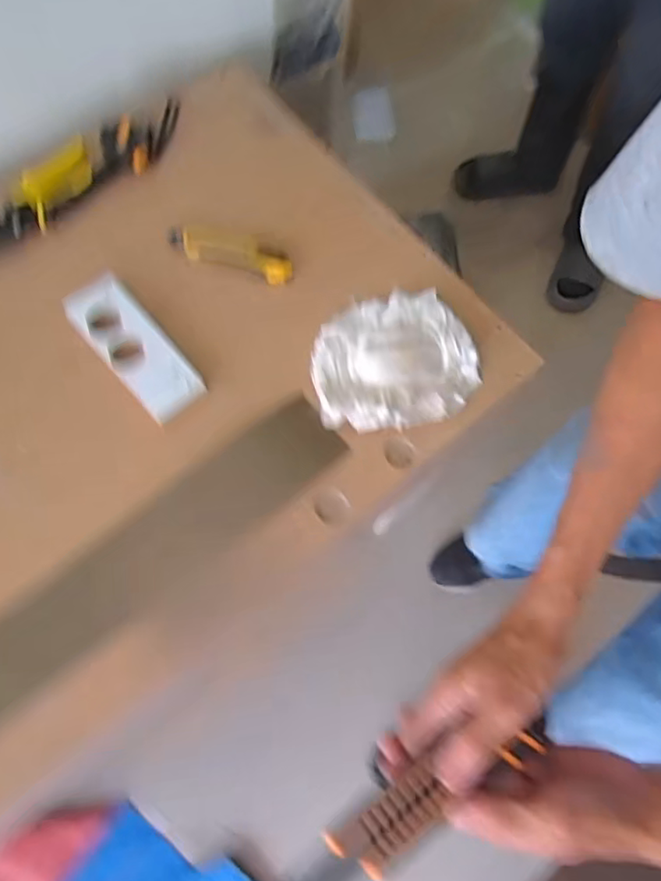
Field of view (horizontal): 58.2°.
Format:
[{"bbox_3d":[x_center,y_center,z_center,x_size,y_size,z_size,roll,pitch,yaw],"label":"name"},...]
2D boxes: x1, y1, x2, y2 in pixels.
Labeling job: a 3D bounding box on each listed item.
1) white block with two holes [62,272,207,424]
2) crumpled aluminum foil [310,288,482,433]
[{"bbox_3d":[-0.223,-0.109,0.668,0.071,0.019,0.186,-40,79,-16],"label":"white block with two holes"},{"bbox_3d":[0.071,-0.092,0.679,0.190,0.036,0.162,-16,73,-10],"label":"crumpled aluminum foil"}]

